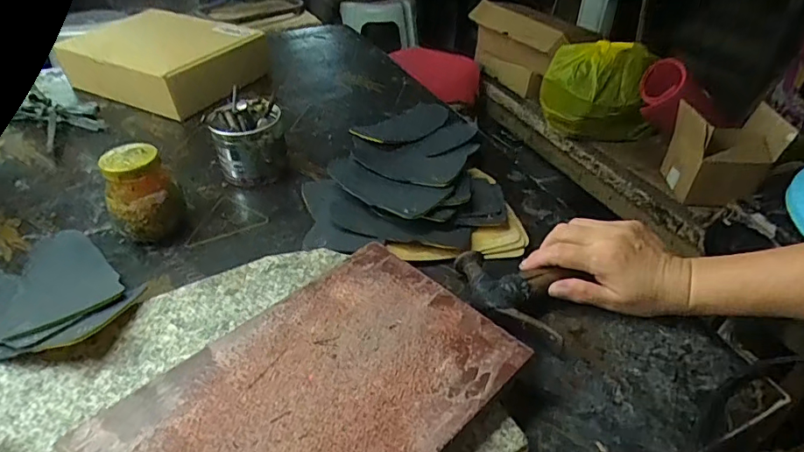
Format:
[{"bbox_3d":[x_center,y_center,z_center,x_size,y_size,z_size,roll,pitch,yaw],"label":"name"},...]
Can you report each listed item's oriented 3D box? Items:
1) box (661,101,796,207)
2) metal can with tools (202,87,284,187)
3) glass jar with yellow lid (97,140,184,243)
[{"bbox_3d":[0.614,-0.136,0.956,0.180,0.173,0.125,3,38,3],"label":"box"},{"bbox_3d":[-0.192,-0.108,0.626,0.086,0.081,0.094,-11,40,-11],"label":"metal can with tools"},{"bbox_3d":[-0.271,-0.030,0.521,0.067,0.094,0.059,-25,45,-26],"label":"glass jar with yellow lid"}]

